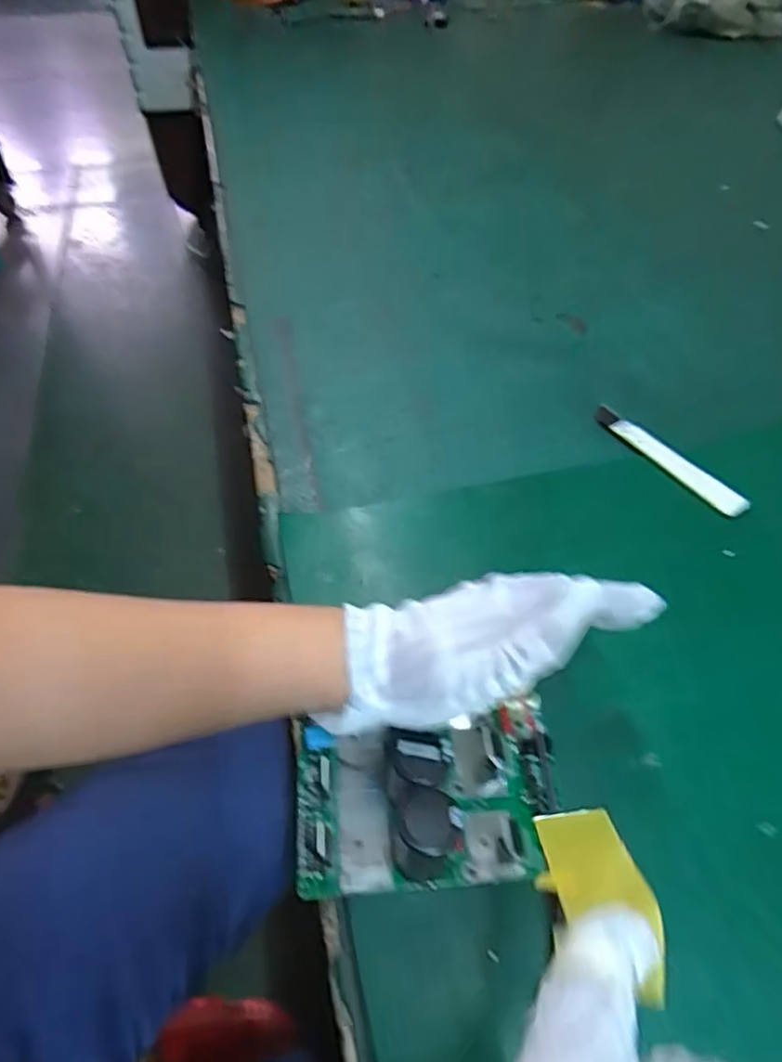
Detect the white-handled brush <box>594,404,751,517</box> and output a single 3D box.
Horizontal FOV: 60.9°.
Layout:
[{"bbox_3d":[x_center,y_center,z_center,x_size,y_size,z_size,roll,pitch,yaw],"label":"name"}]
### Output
[{"bbox_3d":[0.218,-0.059,0.529,0.022,0.008,0.141,-28,55,-22],"label":"white-handled brush"}]

